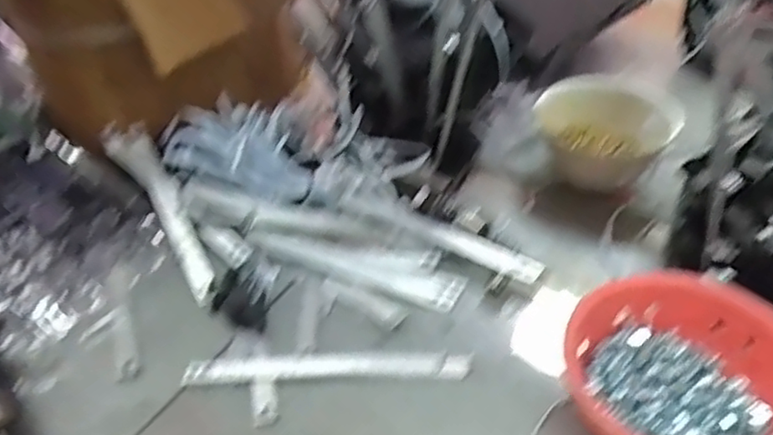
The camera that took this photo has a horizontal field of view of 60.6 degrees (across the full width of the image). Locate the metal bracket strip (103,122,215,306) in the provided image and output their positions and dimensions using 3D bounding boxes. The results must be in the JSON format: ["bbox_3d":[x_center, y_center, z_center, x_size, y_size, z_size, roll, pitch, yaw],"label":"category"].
[{"bbox_3d":[-0.241,-0.014,0.708,0.042,0.022,0.276,-24,60,-23],"label":"metal bracket strip"}]

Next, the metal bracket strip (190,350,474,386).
[{"bbox_3d":[-0.051,0.129,0.575,0.242,0.006,0.027,-2,41,1],"label":"metal bracket strip"}]

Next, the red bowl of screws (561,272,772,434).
[{"bbox_3d":[0.234,0.121,0.504,0.172,0.073,0.168,-1,41,1],"label":"red bowl of screws"}]

